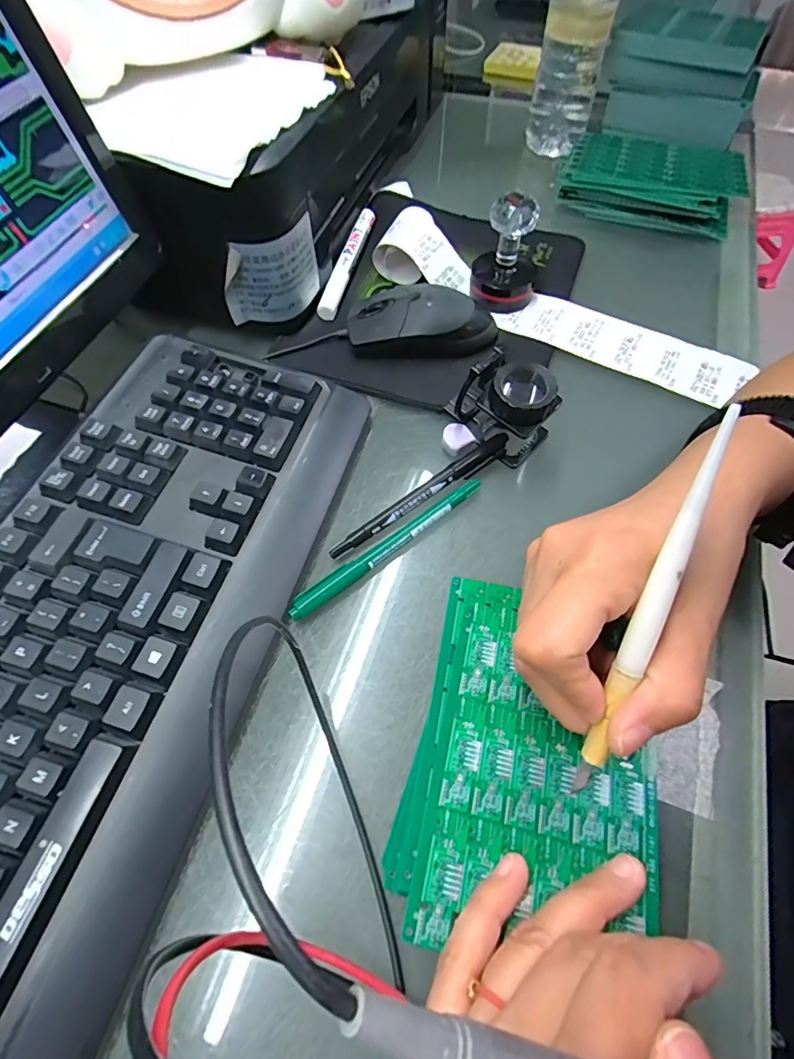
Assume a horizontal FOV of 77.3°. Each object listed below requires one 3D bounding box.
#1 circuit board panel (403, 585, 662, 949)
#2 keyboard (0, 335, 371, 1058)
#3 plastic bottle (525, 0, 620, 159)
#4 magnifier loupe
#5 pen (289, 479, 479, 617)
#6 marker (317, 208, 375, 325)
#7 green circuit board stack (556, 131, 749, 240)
[{"bbox_3d":[0.060,0.090,0.205,0.087,0.004,0.136,9,60,6],"label":"circuit board panel"},{"bbox_3d":[-0.152,0.068,0.245,0.156,0.044,0.425,15,61,9],"label":"keyboard"},{"bbox_3d":[0.167,-0.468,0.447,0.060,0.222,0.053,11,60,7],"label":"plastic bottle"},{"bbox_3d":[0.069,-0.080,0.320,0.063,0.058,0.042,34,65,19],"label":"magnifier loupe"},{"bbox_3d":[-0.004,0.009,0.297,0.138,0.012,0.014,-36,65,-18],"label":"pen"},{"bbox_3d":[-0.042,-0.236,0.436,0.016,0.015,0.140,11,60,7],"label":"marker"},{"bbox_3d":[0.248,-0.342,0.489,0.163,0.041,0.109,19,61,12],"label":"green circuit board stack"}]

